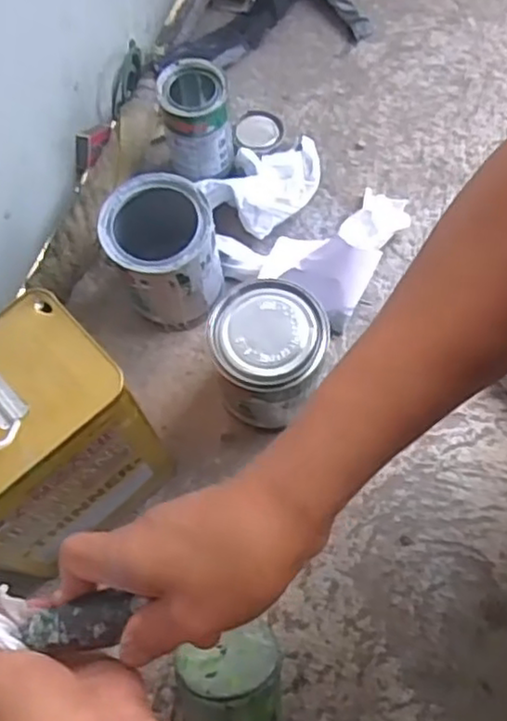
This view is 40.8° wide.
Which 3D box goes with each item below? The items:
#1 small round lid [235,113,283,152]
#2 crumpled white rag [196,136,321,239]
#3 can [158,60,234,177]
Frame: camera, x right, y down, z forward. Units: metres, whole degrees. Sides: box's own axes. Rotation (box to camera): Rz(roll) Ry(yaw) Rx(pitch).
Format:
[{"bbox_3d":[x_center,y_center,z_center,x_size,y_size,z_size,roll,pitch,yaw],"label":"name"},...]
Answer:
[{"bbox_3d":[0.007,-0.270,0.809,0.053,0.015,0.059,-1,69,2],"label":"small round lid"},{"bbox_3d":[0.023,-0.207,0.766,0.106,0.056,0.141,40,76,15],"label":"crumpled white rag"},{"bbox_3d":[-0.059,-0.251,0.741,0.069,0.126,0.069,-11,69,-2],"label":"can"}]

